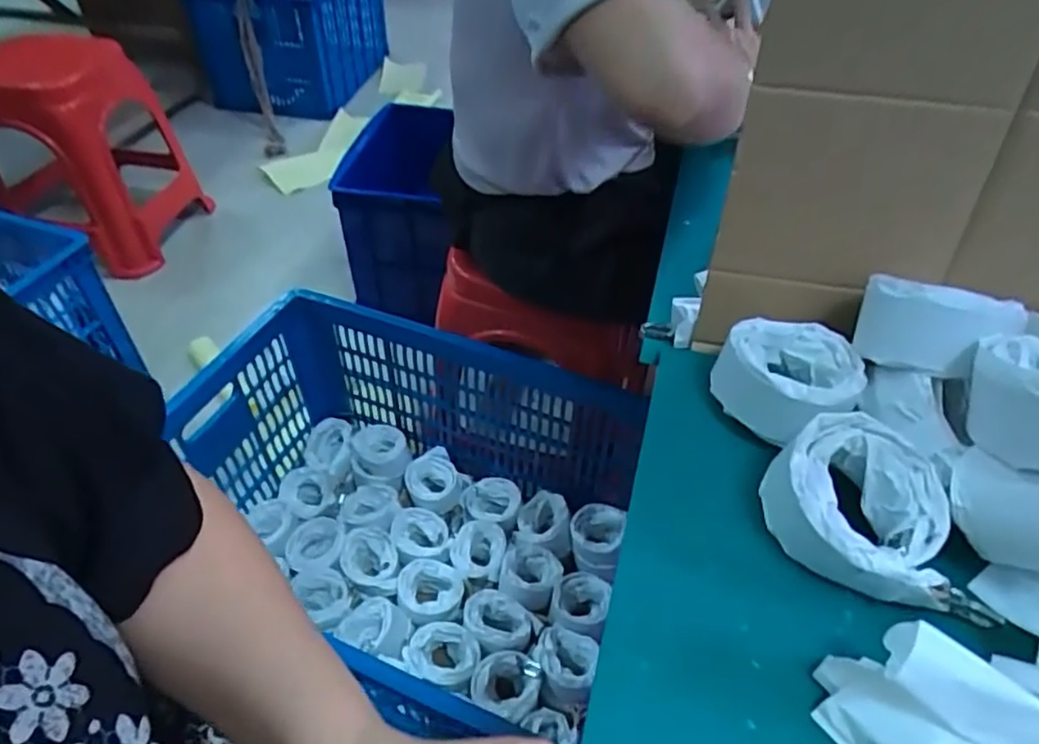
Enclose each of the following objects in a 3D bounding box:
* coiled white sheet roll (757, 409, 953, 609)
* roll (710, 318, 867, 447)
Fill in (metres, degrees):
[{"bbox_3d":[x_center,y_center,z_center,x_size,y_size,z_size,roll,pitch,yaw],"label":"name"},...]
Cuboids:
[{"bbox_3d":[0.204,0.082,0.394,0.102,0.058,0.091,16,47,14],"label":"coiled white sheet roll"},{"bbox_3d":[0.191,0.007,0.467,0.083,0.060,0.096,-28,53,-26],"label":"roll"}]

